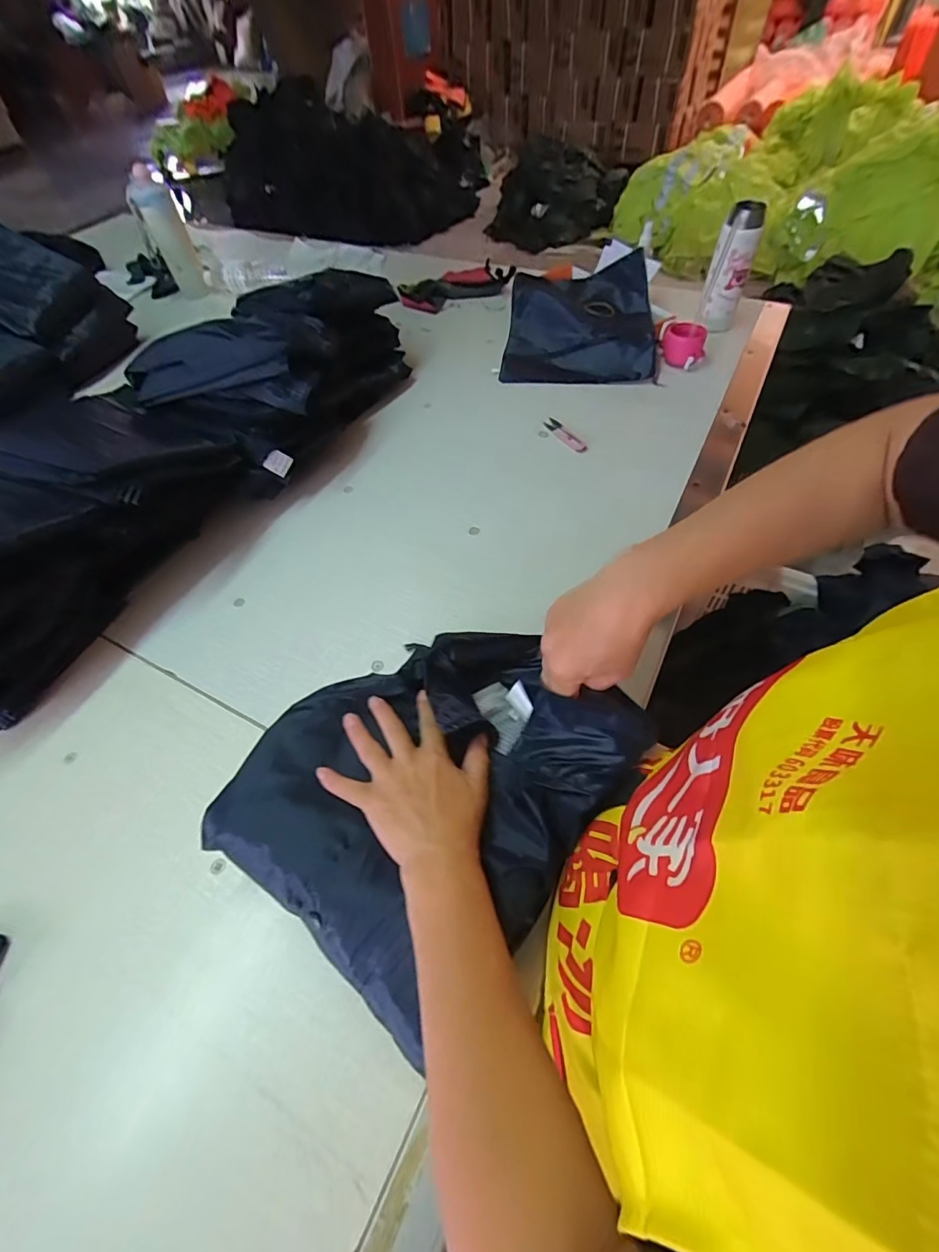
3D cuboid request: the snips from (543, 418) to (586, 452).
[{"bbox_3d":[0.154,-0.310,0.784,0.025,0.009,0.099,-20,57,-12],"label":"snips"}]

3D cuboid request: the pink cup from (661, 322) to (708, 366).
[{"bbox_3d":[0.381,-0.500,0.863,0.072,0.056,0.065,7,57,9],"label":"pink cup"}]

